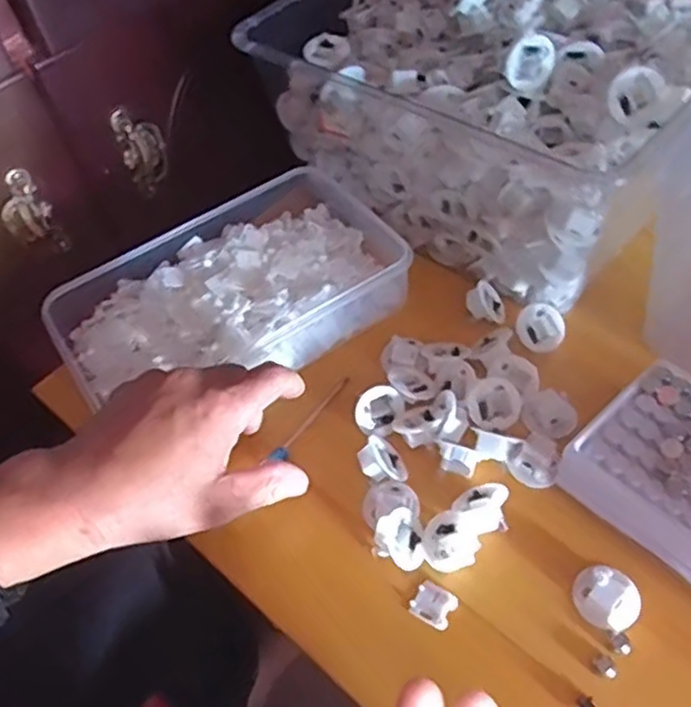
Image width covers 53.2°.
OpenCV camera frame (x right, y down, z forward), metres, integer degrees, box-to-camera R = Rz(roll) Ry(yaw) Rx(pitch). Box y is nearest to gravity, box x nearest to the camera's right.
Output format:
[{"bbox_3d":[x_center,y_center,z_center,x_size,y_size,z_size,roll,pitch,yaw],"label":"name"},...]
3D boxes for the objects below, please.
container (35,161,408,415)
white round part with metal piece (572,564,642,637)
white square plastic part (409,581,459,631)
[{"bbox_3d":[-0.077,-0.043,0.495,0.241,0.046,0.143,-31,56,-18],"label":"container"},{"bbox_3d":[0.139,0.128,0.365,0.031,0.015,0.033,-3,52,3],"label":"white round part with metal piece"},{"bbox_3d":[0.048,0.137,0.377,0.022,0.004,0.021,27,59,23],"label":"white square plastic part"}]

